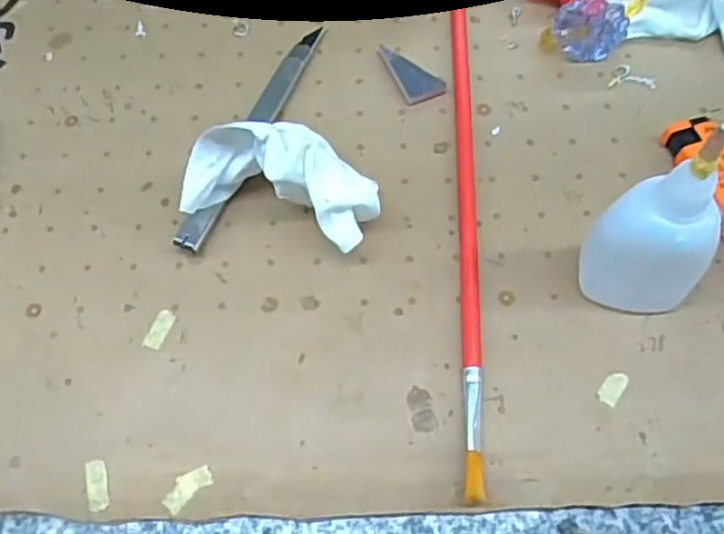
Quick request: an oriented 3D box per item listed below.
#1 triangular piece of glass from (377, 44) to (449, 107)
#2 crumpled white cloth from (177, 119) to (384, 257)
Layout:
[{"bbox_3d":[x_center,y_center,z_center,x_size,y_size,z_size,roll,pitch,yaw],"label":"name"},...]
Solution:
[{"bbox_3d":[0.025,-0.098,0.345,0.021,0.004,0.038,-22,66,-9],"label":"triangular piece of glass"},{"bbox_3d":[-0.033,-0.032,0.292,0.076,0.046,0.036,13,66,7],"label":"crumpled white cloth"}]

